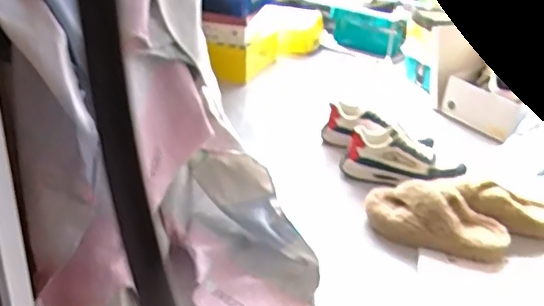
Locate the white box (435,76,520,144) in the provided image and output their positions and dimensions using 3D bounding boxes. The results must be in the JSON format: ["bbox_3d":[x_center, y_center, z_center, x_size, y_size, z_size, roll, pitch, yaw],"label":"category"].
[{"bbox_3d":[0.587,-0.126,1.670,0.212,0.124,0.031,29,31,21],"label":"white box"}]

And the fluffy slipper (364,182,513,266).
[{"bbox_3d":[0.331,0.135,1.179,0.281,0.101,0.137,13,30,15],"label":"fluffy slipper"}]

